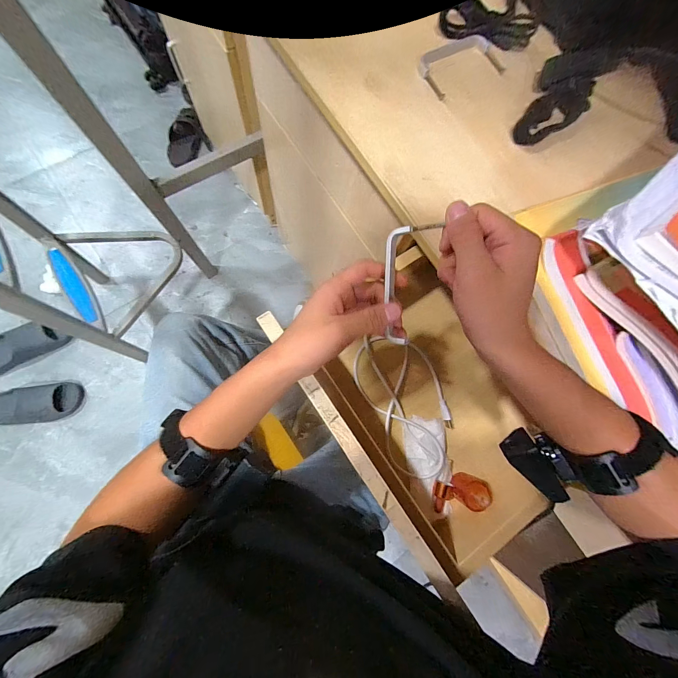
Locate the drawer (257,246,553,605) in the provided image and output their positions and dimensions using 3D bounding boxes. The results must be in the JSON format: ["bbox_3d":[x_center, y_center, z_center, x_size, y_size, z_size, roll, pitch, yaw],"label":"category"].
[{"bbox_3d":[0.098,0.081,0.374,0.208,0.128,0.345,-34,85,-11],"label":"drawer"}]

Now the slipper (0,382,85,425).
[{"bbox_3d":[-0.920,0.197,0.889,0.259,0.063,0.109,-7,80,-7],"label":"slipper"}]

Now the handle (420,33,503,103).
[{"bbox_3d":[0.149,-0.335,0.360,0.106,0.006,0.058,-31,86,-9],"label":"handle"}]

